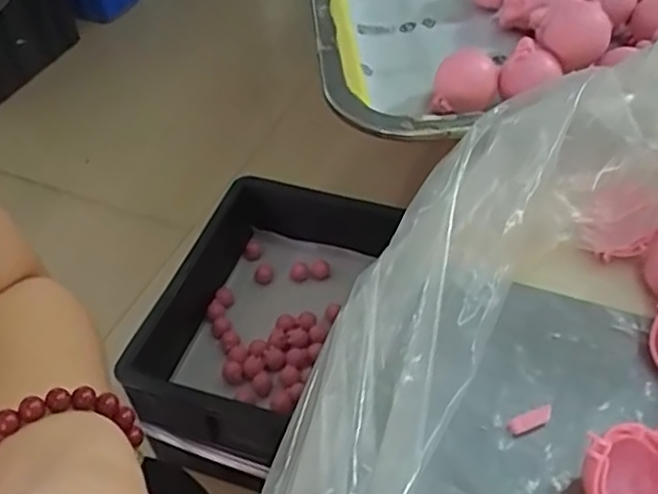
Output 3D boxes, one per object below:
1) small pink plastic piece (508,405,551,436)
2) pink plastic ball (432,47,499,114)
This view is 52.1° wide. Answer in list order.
[{"bbox_3d":[0.065,0.056,0.217,0.015,0.004,0.005,-18,49,-13],"label":"small pink plastic piece"},{"bbox_3d":[0.065,-0.077,0.322,0.029,0.024,0.028,7,49,9],"label":"pink plastic ball"}]

